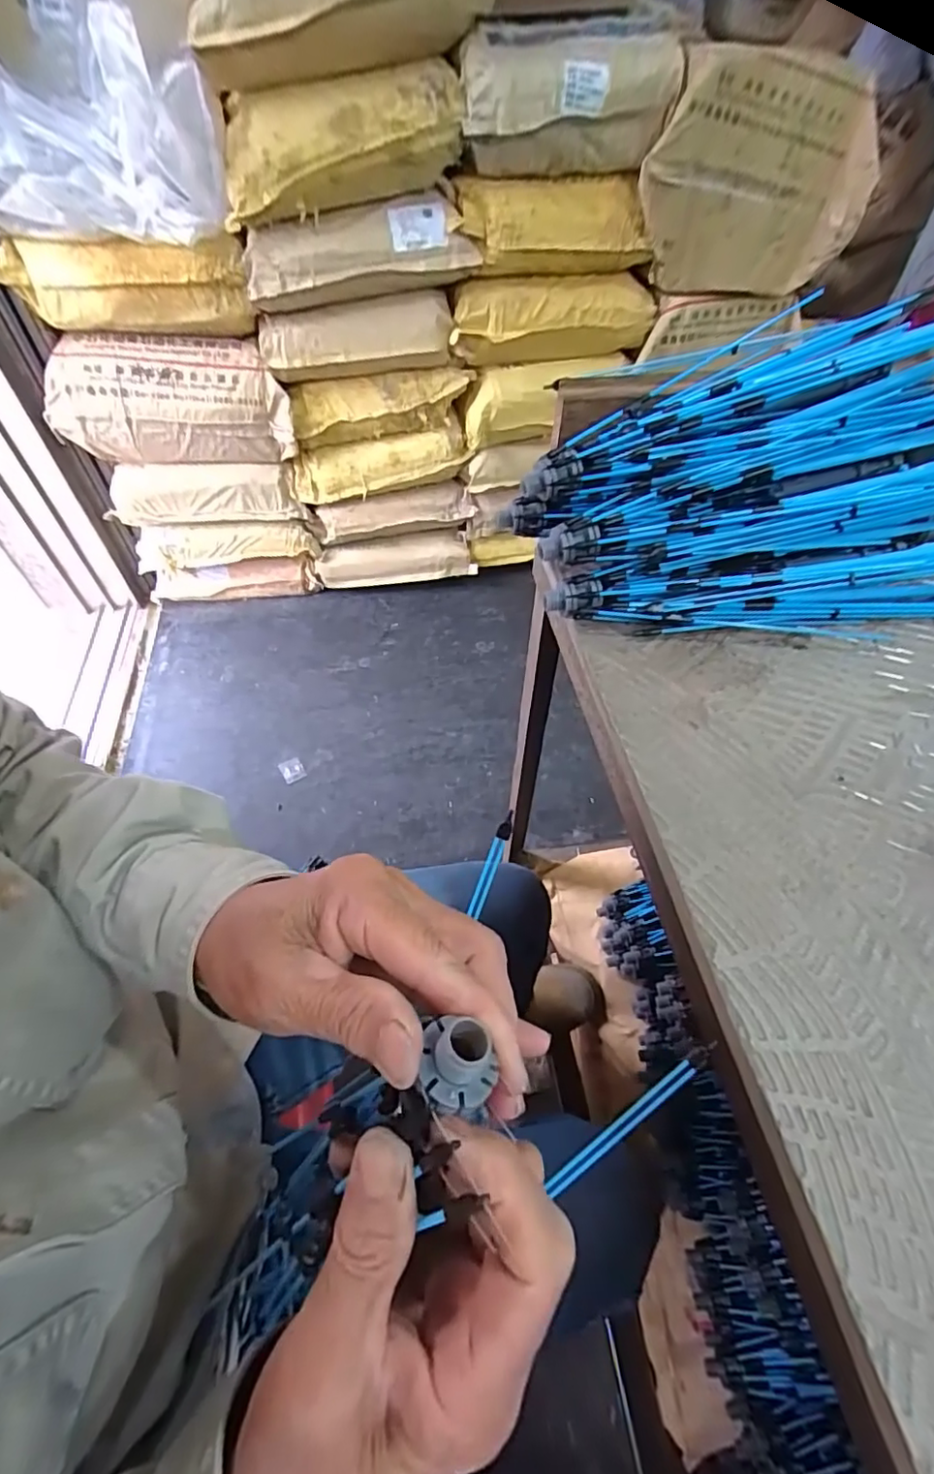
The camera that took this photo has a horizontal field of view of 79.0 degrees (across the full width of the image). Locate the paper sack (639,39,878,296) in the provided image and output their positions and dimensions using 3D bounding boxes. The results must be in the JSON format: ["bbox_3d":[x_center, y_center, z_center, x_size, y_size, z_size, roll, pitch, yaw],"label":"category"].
[{"bbox_3d":[0.514,-1.012,1.042,0.411,0.325,0.132,-7,54,-6],"label":"paper sack"}]

